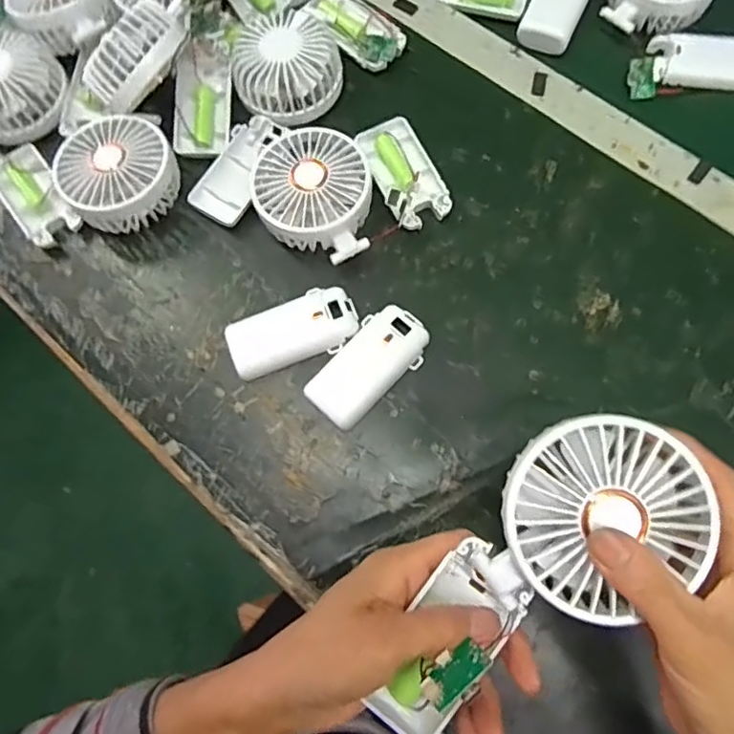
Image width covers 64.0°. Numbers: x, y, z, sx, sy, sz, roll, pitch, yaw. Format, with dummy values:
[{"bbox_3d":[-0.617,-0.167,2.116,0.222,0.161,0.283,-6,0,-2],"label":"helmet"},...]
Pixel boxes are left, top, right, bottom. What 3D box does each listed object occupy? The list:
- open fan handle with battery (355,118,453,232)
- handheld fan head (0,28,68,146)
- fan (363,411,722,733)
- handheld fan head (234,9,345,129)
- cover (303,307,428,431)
[{"bbox_3d":[0.030,-0.149,0.454,0.045,0.018,0.093,-20,72,-3],"label":"open fan handle with battery"},{"bbox_3d":[-0.296,-0.234,0.483,0.084,0.035,0.081,-37,73,-8],"label":"handheld fan head"},{"bbox_3d":[0.071,0.101,0.257,0.080,0.047,0.177,41,98,14],"label":"fan"},{"bbox_3d":[-0.063,-0.238,0.469,0.080,0.038,0.080,-1,72,3],"label":"handheld fan head"},{"bbox_3d":[0.002,-0.002,0.409,0.046,0.014,0.091,40,79,15],"label":"cover"}]

